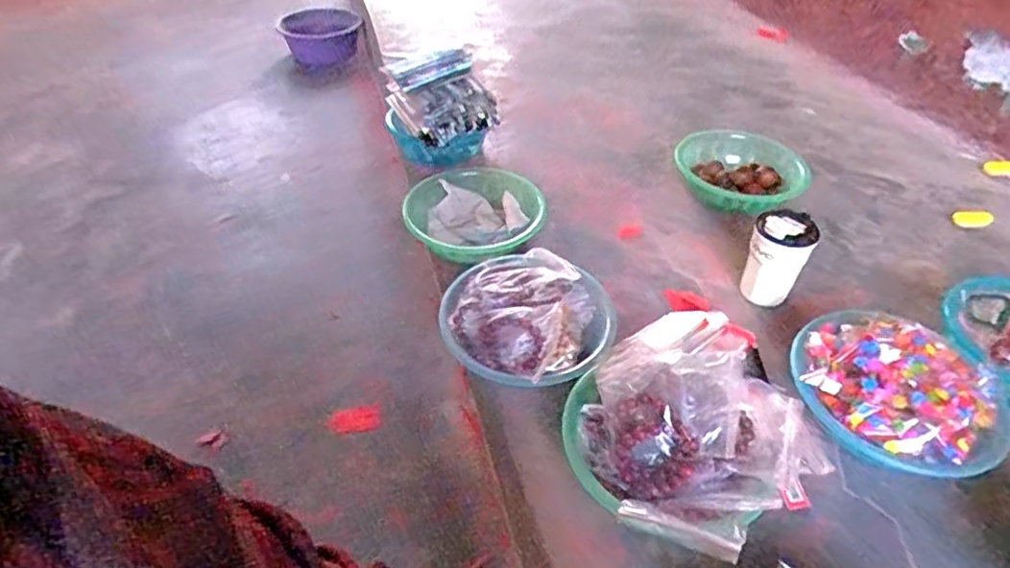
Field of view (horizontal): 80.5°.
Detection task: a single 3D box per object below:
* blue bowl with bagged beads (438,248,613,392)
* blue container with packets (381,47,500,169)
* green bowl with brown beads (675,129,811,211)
[{"bbox_3d":[0.032,0.044,0.831,0.227,0.080,0.220,13,44,12],"label":"blue bowl with bagged beads"},{"bbox_3d":[-0.128,-0.349,1.190,0.189,0.215,0.141,-14,45,-16],"label":"blue container with packets"},{"bbox_3d":[0.437,-0.218,1.128,0.203,0.071,0.245,-10,44,-12],"label":"green bowl with brown beads"}]

